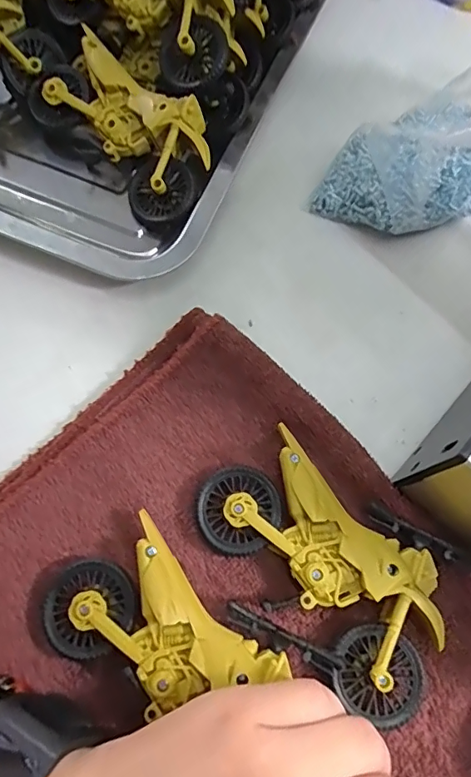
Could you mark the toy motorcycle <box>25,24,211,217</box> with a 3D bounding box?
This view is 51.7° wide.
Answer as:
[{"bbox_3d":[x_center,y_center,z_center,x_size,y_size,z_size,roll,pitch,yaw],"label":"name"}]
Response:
[{"bbox_3d":[-0.063,-0.148,0.269,0.117,0.026,0.057,42,75,12],"label":"toy motorcycle"}]

